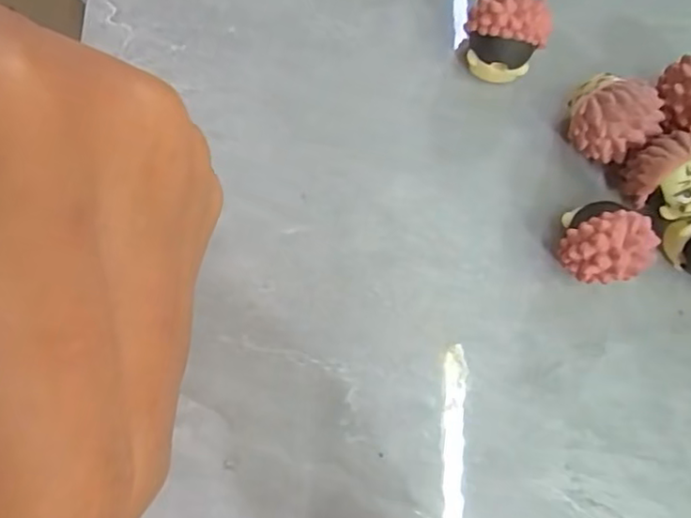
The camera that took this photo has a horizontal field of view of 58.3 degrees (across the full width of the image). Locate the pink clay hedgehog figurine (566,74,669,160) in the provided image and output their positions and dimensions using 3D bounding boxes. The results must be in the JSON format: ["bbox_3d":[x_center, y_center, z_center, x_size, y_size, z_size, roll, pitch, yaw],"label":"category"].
[{"bbox_3d":[0.062,-0.033,0.148,0.017,0.020,0.019,-44,80,-9],"label":"pink clay hedgehog figurine"}]

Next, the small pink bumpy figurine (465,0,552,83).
[{"bbox_3d":[0.039,-0.054,0.153,0.019,0.019,0.014,16,78,4],"label":"small pink bumpy figurine"}]

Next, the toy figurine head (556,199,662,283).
[{"bbox_3d":[0.059,-0.002,0.143,0.019,0.017,0.015,27,79,6],"label":"toy figurine head"}]

